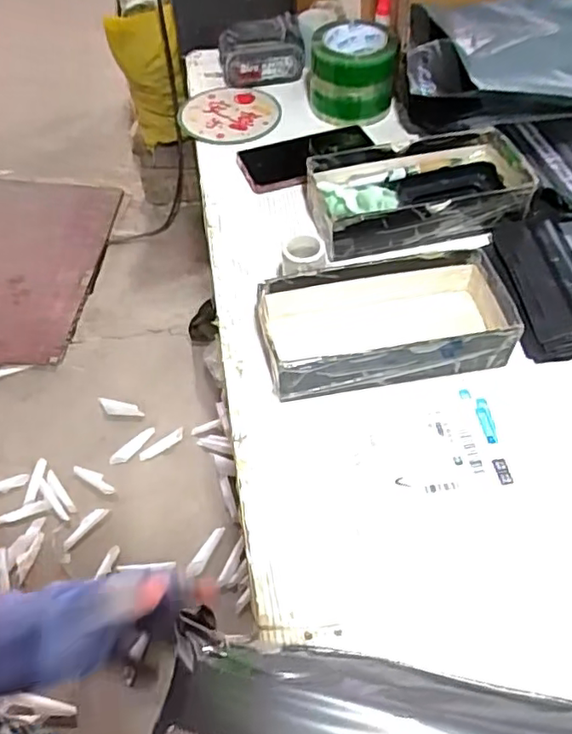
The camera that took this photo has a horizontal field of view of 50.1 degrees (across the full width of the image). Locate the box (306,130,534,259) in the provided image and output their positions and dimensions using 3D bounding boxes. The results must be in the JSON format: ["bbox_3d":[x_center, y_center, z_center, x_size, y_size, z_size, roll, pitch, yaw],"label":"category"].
[{"bbox_3d":[0.145,-0.194,0.668,0.233,0.048,0.116,-11,51,-8],"label":"box"}]

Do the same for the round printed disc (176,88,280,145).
[{"bbox_3d":[-0.076,-0.345,0.826,0.133,0.012,0.122,-1,50,0],"label":"round printed disc"}]

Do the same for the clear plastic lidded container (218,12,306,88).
[{"bbox_3d":[-0.034,-0.442,0.863,0.114,0.065,0.078,-11,51,-9],"label":"clear plastic lidded container"}]

